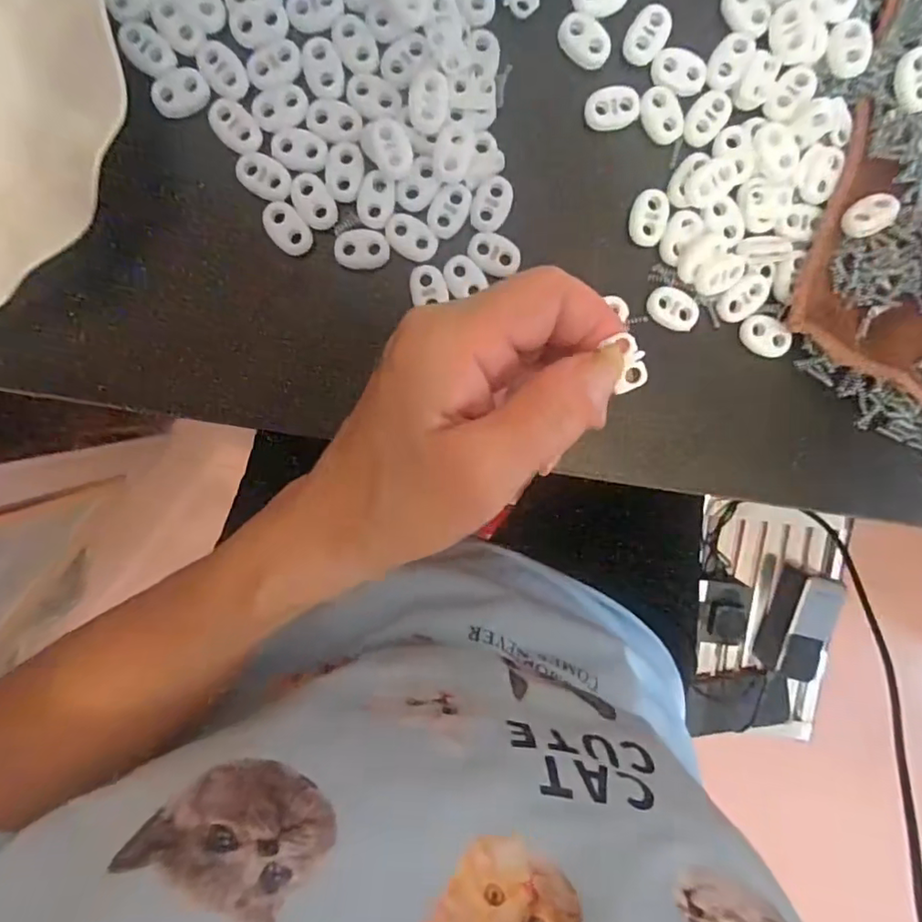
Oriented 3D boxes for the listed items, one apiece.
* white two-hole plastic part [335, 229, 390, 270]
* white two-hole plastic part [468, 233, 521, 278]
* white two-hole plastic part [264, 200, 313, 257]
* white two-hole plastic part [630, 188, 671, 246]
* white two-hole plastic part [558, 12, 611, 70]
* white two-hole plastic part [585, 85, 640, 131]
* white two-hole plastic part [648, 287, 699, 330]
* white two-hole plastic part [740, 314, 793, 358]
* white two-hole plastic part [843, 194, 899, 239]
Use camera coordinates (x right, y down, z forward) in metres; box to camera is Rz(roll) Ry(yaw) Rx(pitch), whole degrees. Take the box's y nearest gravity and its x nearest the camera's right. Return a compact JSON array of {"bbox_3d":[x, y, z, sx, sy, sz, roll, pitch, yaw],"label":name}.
[{"bbox_3d":[-0.041,-0.088,0.236,0.022,0.004,0.016,5,98,-3],"label":"white two-hole plastic part"},{"bbox_3d":[0.014,-0.087,0.238,0.022,0.004,0.016,18,97,-5],"label":"white two-hole plastic part"},{"bbox_3d":[-0.071,-0.095,0.232,0.015,0.004,0.023,-40,98,3],"label":"white two-hole plastic part"},{"bbox_3d":[0.079,-0.102,0.237,0.015,0.004,0.022,18,97,-5],"label":"white two-hole plastic part"},{"bbox_3d":[0.050,-0.171,0.232,0.023,0.004,0.016,34,95,-6],"label":"white two-hole plastic part"},{"bbox_3d":[0.062,-0.146,0.235,0.022,0.004,0.015,-14,98,0],"label":"white two-hole plastic part"},{"bbox_3d":[0.091,-0.066,0.242,0.022,0.004,0.017,25,96,-6],"label":"white two-hole plastic part"},{"bbox_3d":[0.132,-0.054,0.246,0.022,0.007,0.014,33,95,-6],"label":"white two-hole plastic part"},{"bbox_3d":[0.171,-0.102,0.237,0.023,0.007,0.015,-19,98,0],"label":"white two-hole plastic part"}]

